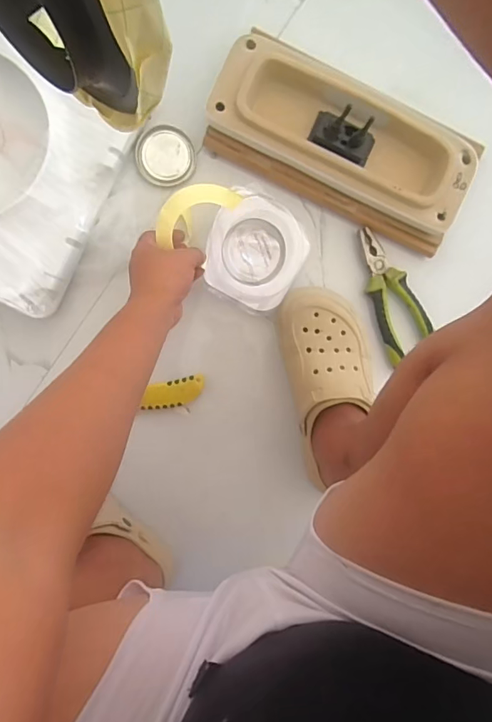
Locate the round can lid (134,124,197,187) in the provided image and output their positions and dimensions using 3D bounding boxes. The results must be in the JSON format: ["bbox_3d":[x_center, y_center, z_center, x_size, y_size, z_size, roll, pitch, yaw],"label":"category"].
[{"bbox_3d":[-0.106,-0.272,0.602,0.077,0.007,0.073,-1,95,-6],"label":"round can lid"}]

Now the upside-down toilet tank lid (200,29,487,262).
[{"bbox_3d":[0.126,-0.281,0.586,0.348,0.073,0.146,25,92,-5],"label":"upside-down toilet tank lid"}]

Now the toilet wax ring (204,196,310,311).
[{"bbox_3d":[0.011,-0.143,0.603,0.121,0.048,0.130,27,92,-7],"label":"toilet wax ring"}]

